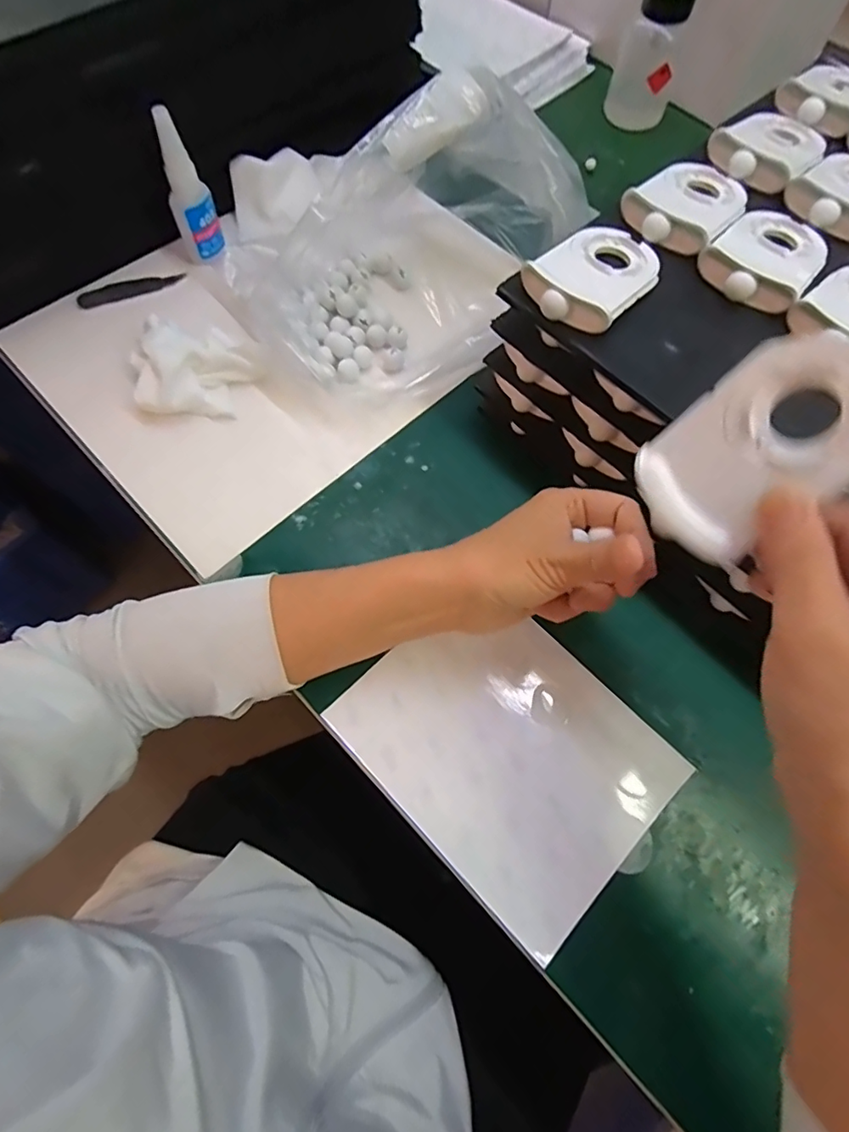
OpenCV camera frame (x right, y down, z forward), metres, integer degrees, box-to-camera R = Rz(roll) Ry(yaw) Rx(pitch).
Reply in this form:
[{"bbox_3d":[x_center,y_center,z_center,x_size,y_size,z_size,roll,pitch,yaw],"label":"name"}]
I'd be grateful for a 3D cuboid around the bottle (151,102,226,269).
[{"bbox_3d":[-0.182,-0.289,0.412,0.033,0.101,0.022,-28,70,-13],"label":"bottle"}]

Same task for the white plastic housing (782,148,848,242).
[{"bbox_3d":[0.270,-0.239,0.338,0.057,0.014,0.082,43,72,15],"label":"white plastic housing"}]

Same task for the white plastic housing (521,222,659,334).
[{"bbox_3d":[0.099,-0.170,0.306,0.058,0.014,0.089,38,71,14],"label":"white plastic housing"}]

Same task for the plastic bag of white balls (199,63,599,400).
[{"bbox_3d":[-0.004,-0.251,0.393,0.277,0.127,0.185,-38,73,-16],"label":"plastic bag of white balls"}]

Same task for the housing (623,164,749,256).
[{"bbox_3d":[0.166,-0.229,0.333,0.059,0.012,0.091,40,71,14],"label":"housing"}]

